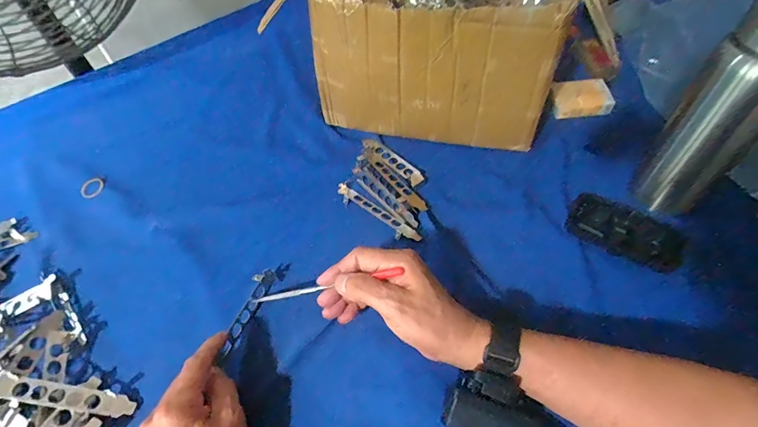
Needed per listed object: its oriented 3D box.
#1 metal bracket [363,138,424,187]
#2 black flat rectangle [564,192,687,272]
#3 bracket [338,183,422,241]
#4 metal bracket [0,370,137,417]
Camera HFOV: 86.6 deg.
[{"bbox_3d":[0.018,-0.073,0.534,0.019,0.011,0.109,-34,59,-22],"label":"metal bracket"},{"bbox_3d":[0.263,0.020,0.433,0.113,0.011,0.054,33,82,24],"label":"black flat rectangle"},{"bbox_3d":[-0.004,-0.001,0.484,0.126,0.006,0.022,34,61,25],"label":"bracket"},{"bbox_3d":[-0.283,0.164,0.362,0.122,0.006,0.019,13,49,-3],"label":"metal bracket"}]

